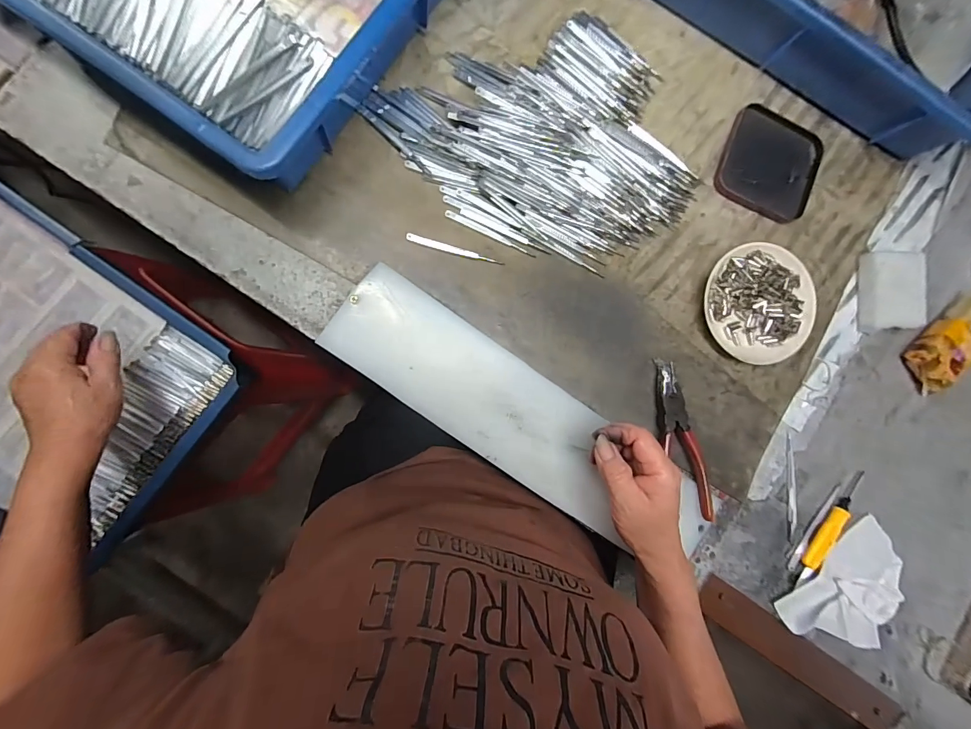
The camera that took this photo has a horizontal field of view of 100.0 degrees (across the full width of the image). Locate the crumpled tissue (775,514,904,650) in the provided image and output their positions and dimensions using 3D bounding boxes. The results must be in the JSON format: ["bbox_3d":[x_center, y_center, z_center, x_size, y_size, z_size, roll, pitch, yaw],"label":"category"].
[{"bbox_3d":[0.377,0.235,0.411,0.145,0.035,0.094,-40,95,-7],"label":"crumpled tissue"}]

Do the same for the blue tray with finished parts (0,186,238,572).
[{"bbox_3d":[-0.517,-0.013,0.449,0.428,0.094,0.281,37,85,-6],"label":"blue tray with finished parts"}]

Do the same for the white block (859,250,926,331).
[{"bbox_3d":[0.436,-0.080,0.438,0.063,0.022,0.082,-6,90,-8],"label":"white block"}]

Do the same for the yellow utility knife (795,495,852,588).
[{"bbox_3d":[0.345,0.179,0.415,0.017,0.010,0.101,38,84,-6],"label":"yellow utility knife"}]

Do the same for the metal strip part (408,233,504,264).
[{"bbox_3d":[-0.028,-0.109,0.386,0.092,0.004,0.007,13,87,-8],"label":"metal strip part"}]

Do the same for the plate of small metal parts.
[{"bbox_3d":[0.280,-0.061,0.418,0.119,0.020,0.108,43,84,-5],"label":"plate of small metal parts"}]

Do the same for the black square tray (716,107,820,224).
[{"bbox_3d":[0.305,-0.214,0.434,0.105,0.010,0.113,18,87,-7],"label":"black square tray"}]

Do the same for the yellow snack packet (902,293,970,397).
[{"bbox_3d":[0.504,-0.025,0.438,0.116,0.033,0.046,-41,95,-7],"label":"yellow snack packet"}]

